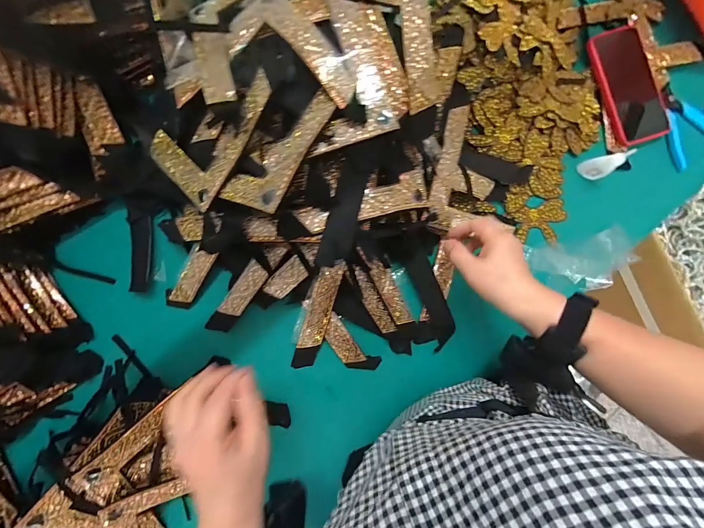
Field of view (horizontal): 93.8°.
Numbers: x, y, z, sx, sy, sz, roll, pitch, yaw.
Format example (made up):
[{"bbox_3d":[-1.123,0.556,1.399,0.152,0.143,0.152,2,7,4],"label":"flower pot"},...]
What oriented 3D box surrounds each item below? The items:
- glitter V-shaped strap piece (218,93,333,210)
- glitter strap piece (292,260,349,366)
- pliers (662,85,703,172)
[{"bbox_3d":[-0.071,-0.114,0.329,0.072,0.011,0.132,26,82,31],"label":"glitter V-shaped strap piece"},{"bbox_3d":[-0.044,0.068,0.432,0.032,0.018,0.157,19,105,-1],"label":"glitter strap piece"},{"bbox_3d":[0.493,-0.209,0.485,0.081,0.006,0.119,-25,89,-5],"label":"pliers"}]

